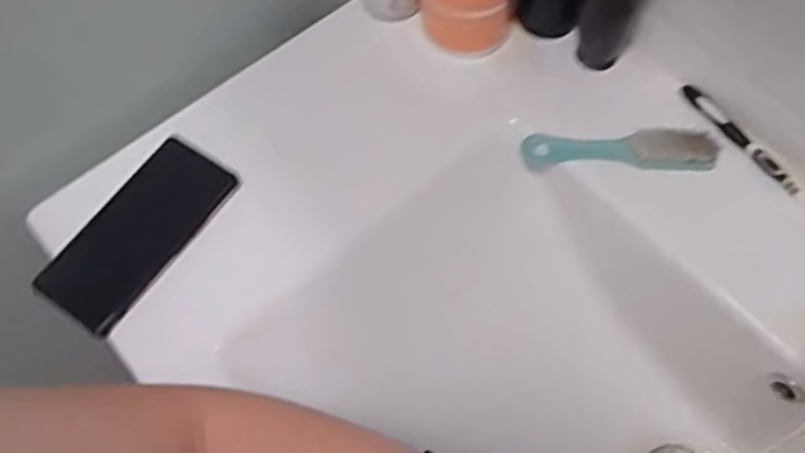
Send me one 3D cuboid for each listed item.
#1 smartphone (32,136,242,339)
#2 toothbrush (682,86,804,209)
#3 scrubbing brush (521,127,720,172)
[{"bbox_3d":[-0.213,0.004,0.633,0.082,0.011,0.171,32,68,18],"label":"smartphone"},{"bbox_3d":[0.302,-0.055,0.646,0.015,0.016,0.184,-30,65,-12],"label":"toothbrush"},{"bbox_3d":[0.184,-0.064,0.662,0.157,0.026,0.036,3,63,4],"label":"scrubbing brush"}]

